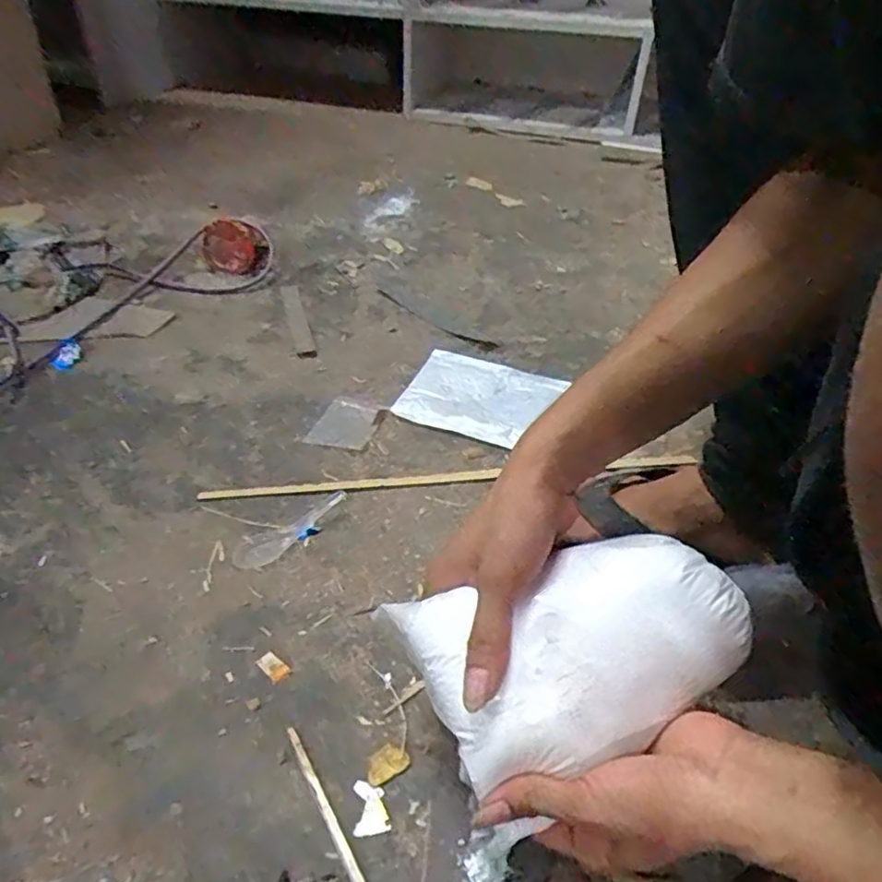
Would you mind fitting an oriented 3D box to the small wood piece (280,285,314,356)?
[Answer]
[{"bbox_3d":[-0.179,-0.157,0.821,0.021,0.008,0.172,-10,41,-14],"label":"small wood piece"}]

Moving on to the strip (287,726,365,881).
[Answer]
[{"bbox_3d":[-0.055,0.223,0.368,0.007,0.004,0.149,-20,44,-25],"label":"strip"}]

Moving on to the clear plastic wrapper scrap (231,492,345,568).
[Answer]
[{"bbox_3d":[-0.120,0.073,0.545,0.106,0.004,0.029,-29,49,-32],"label":"clear plastic wrapper scrap"}]

